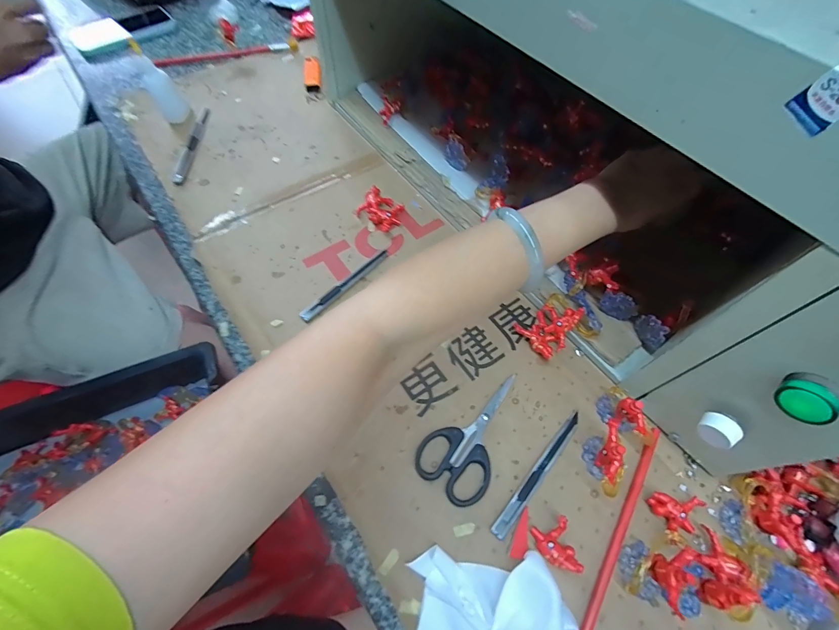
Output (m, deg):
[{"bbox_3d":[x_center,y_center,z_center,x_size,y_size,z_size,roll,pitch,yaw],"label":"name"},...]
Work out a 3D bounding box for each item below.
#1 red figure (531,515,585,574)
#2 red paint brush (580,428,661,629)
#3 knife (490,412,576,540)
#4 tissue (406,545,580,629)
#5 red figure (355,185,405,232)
[{"bbox_3d":[0.107,0.182,0.297,0.028,0.015,0.037,-4,60,-6],"label":"red figure"},{"bbox_3d":[0.148,0.202,0.293,0.012,0.008,0.257,31,63,14],"label":"red paint brush"},{"bbox_3d":[0.106,0.137,0.329,0.012,0.008,0.131,39,65,17],"label":"knife"},{"bbox_3d":[0.050,0.207,0.271,0.103,0.032,0.059,4,60,-1],"label":"tissue"},{"bbox_3d":[-0.047,-0.131,0.468,0.057,0.014,0.051,29,62,13],"label":"red figure"}]

